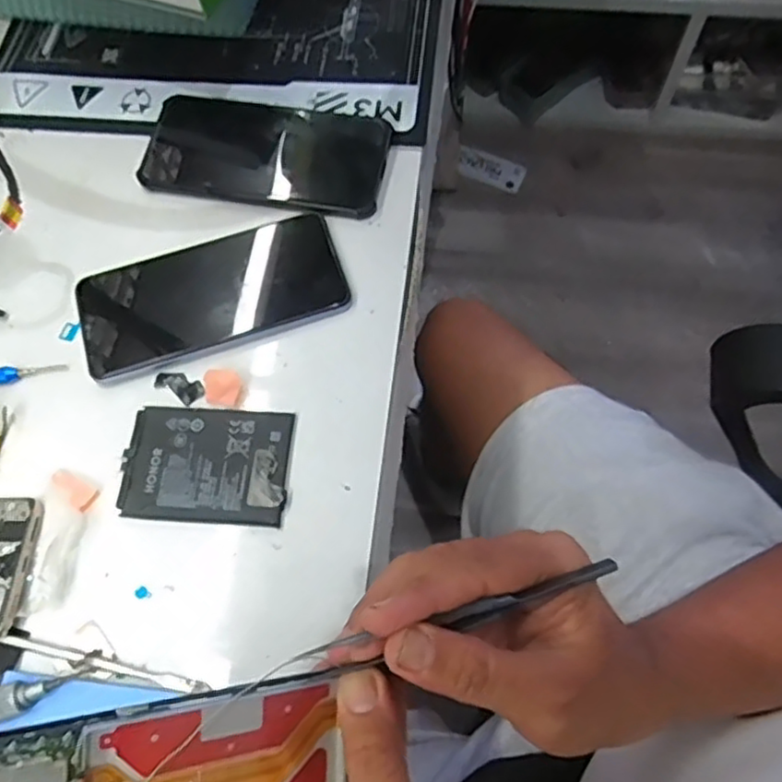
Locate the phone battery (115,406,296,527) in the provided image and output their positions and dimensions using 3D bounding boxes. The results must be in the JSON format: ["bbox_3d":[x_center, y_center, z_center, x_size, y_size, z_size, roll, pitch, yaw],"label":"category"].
[{"bbox_3d":[-0.105,0.041,0.376,0.094,0.007,0.065,4,66,3],"label":"phone battery"}]

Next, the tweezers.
[{"bbox_3d":[0.020,0.094,0.267,0.156,0.004,0.011,-15,67,-9],"label":"tweezers"}]

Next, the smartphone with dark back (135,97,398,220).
[{"bbox_3d":[-0.087,-0.166,0.456,0.166,0.015,0.081,12,67,6],"label":"smartphone with dark back"}]

